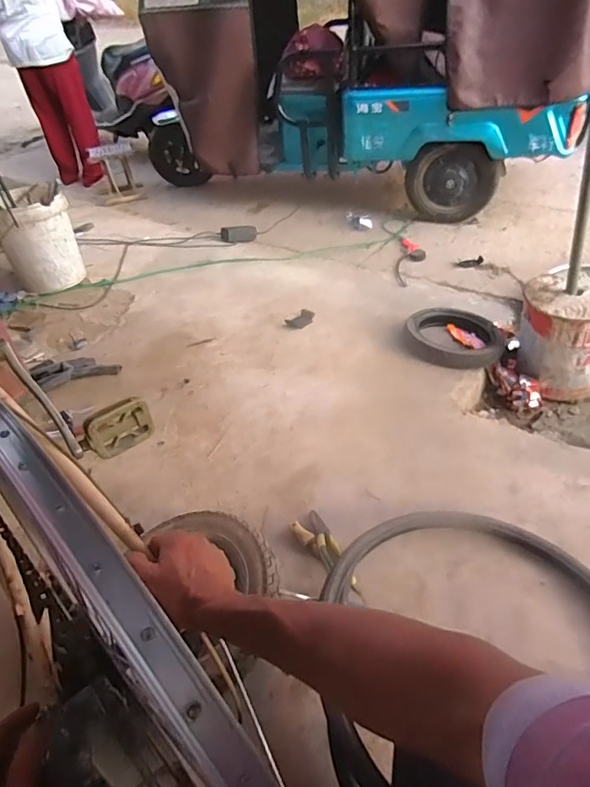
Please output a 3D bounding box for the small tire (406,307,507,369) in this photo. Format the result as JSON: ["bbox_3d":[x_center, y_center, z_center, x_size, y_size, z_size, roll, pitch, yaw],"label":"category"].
[{"bbox_3d":[0.570,-0.210,1.744,0.344,0.070,0.358,8,46,15],"label":"small tire"}]

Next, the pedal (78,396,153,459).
[{"bbox_3d":[-0.256,0.051,0.713,0.093,0.069,0.028,-25,12,-25],"label":"pedal"}]

